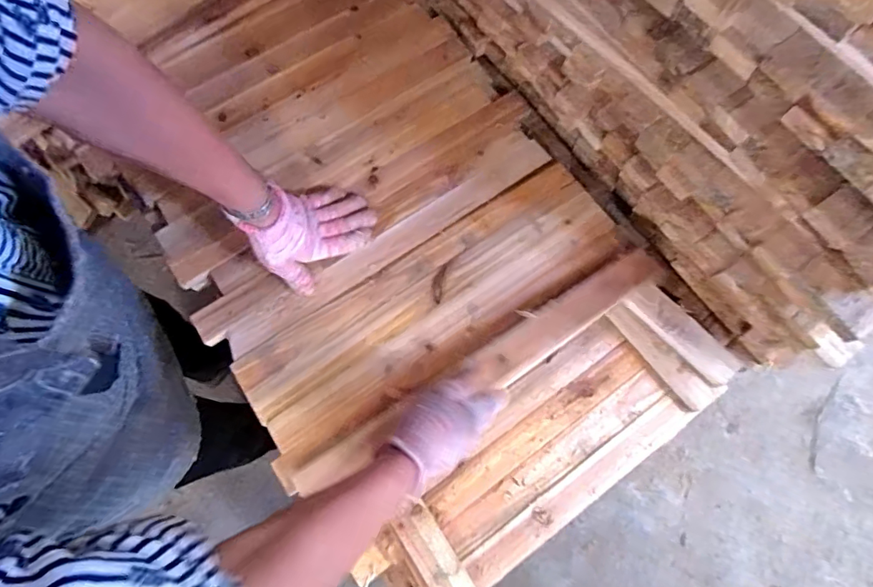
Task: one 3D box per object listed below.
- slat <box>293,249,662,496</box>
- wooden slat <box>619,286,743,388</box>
[{"bbox_3d":[0.062,0.086,0.570,0.491,0.021,0.056,-30,76,-10],"label":"slat"},{"bbox_3d":[0.323,0.051,0.641,0.048,0.016,0.156,-42,78,-12],"label":"wooden slat"}]

